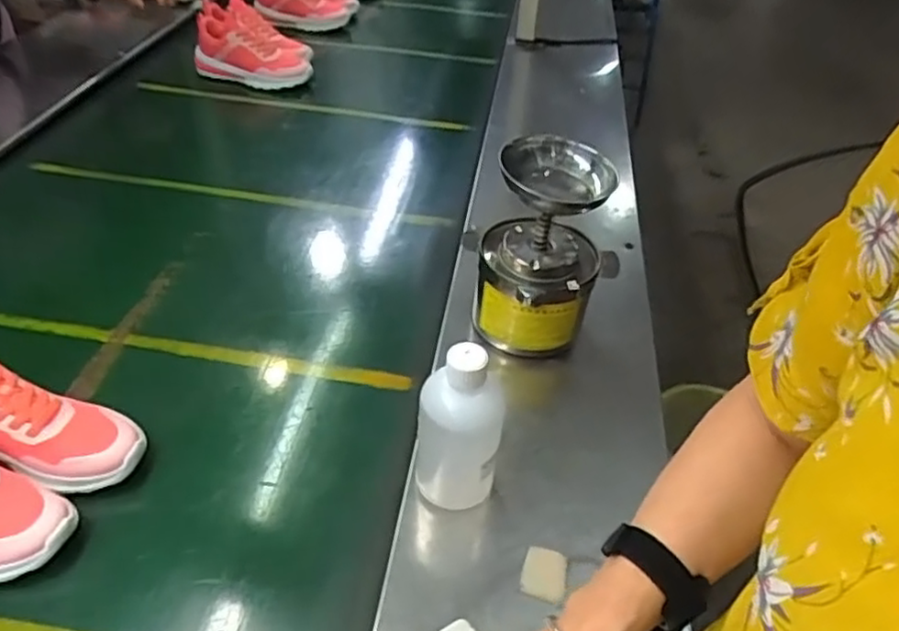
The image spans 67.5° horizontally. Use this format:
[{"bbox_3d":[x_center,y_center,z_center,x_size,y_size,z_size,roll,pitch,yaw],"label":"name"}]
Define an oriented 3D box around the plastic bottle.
[{"bbox_3d":[0.008,0.111,0.617,0.073,0.201,0.066,1,42,-4],"label":"plastic bottle"}]

